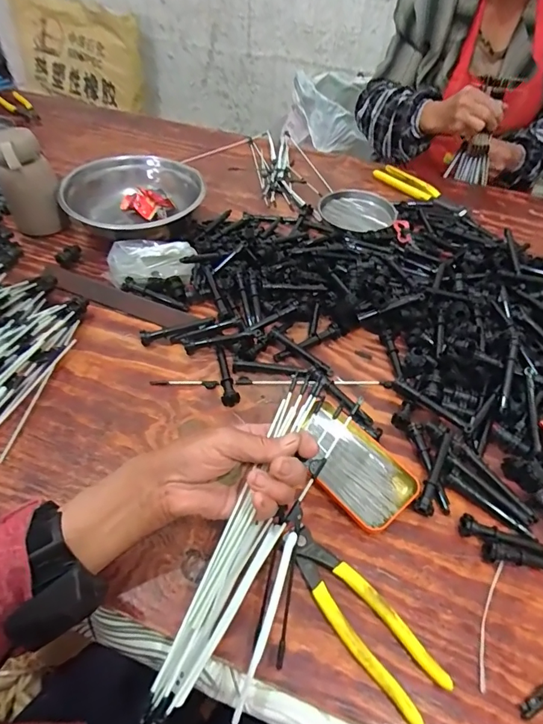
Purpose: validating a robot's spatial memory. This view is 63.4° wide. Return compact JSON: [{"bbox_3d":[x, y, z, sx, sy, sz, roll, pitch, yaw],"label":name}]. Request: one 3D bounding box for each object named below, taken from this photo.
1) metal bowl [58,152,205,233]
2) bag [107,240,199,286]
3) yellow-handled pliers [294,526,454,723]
[{"bbox_3d":[-0.221,-0.259,0.724,0.207,0.073,0.220,-5,50,-8],"label":"metal bowl"},{"bbox_3d":[-0.174,-0.140,0.627,0.129,0.036,0.078,2,49,-2],"label":"bag"},{"bbox_3d":[0.072,0.210,0.369,0.046,0.015,0.158,-30,57,-26],"label":"yellow-handled pliers"}]

